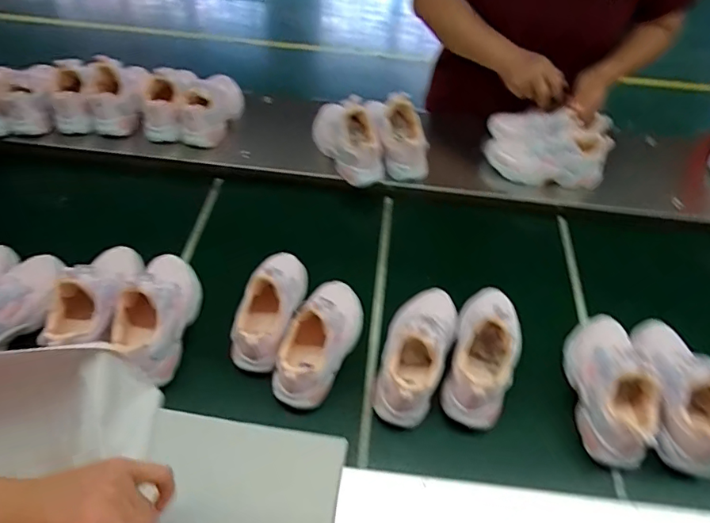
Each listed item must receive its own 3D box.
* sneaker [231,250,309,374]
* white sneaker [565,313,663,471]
[{"bbox_3d":[-0.117,0.051,0.695,0.082,0.089,0.196,12,52,5],"label":"sneaker"},{"bbox_3d":[0.334,0.149,0.636,0.074,0.092,0.199,6,51,0],"label":"white sneaker"}]

